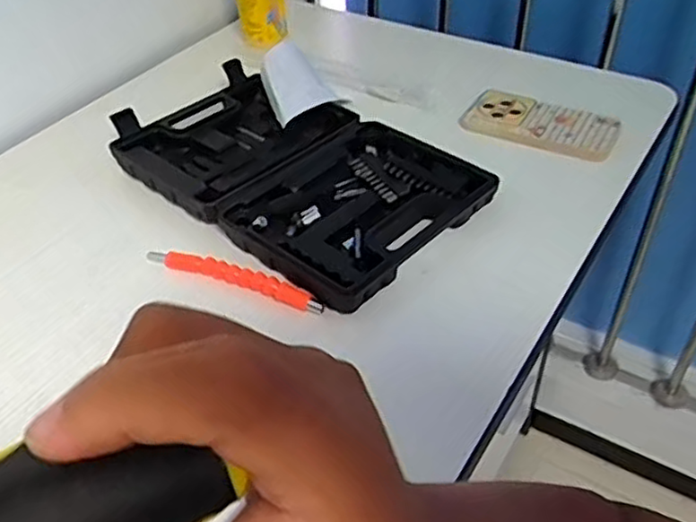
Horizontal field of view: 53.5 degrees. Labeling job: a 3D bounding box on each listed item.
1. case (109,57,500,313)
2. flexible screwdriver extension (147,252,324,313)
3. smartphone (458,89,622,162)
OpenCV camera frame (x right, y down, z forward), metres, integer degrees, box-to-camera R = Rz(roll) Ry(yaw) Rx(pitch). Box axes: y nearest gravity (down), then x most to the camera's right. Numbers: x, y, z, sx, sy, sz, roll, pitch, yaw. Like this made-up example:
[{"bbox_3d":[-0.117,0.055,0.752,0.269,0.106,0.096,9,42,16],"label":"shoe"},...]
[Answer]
[{"bbox_3d":[-0.054,-0.089,0.674,0.350,0.033,0.215,31,51,32],"label":"case"},{"bbox_3d":[-0.095,0.012,0.579,0.164,0.015,0.014,16,44,19],"label":"flexible screwdriver extension"},{"bbox_3d":[0.202,-0.145,0.719,0.149,0.018,0.067,24,47,26],"label":"smartphone"}]

